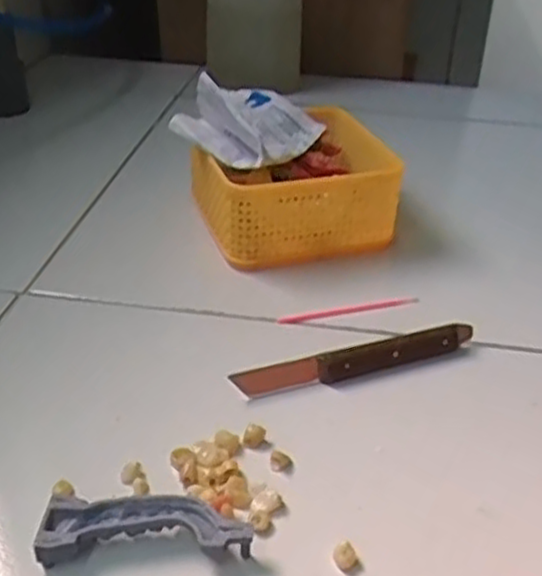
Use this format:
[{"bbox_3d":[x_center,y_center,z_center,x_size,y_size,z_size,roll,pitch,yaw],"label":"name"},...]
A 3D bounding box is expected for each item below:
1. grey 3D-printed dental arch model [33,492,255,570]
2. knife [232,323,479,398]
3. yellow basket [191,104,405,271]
[{"bbox_3d":[-0.053,0.103,0.322,0.087,0.016,0.031,2,33,-1],"label":"grey 3D-printed dental arch model"},{"bbox_3d":[0.053,0.041,0.438,0.151,0.015,0.021,-10,36,-20],"label":"knife"},{"bbox_3d":[0.013,-0.076,0.567,0.136,0.071,0.120,-11,36,-21],"label":"yellow basket"}]

